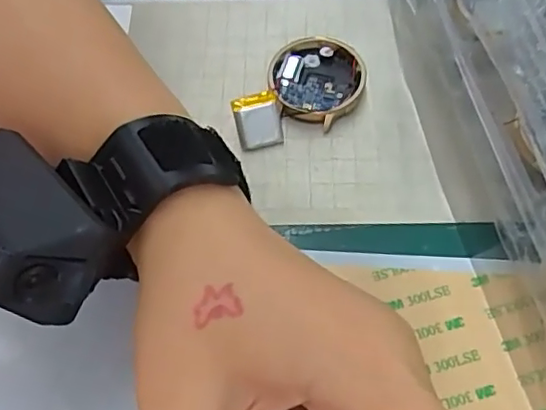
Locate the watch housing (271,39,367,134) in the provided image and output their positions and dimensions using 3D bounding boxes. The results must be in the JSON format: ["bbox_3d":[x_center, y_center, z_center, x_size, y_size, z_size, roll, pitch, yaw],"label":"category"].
[{"bbox_3d":[0.020,-0.057,0.267,0.042,0.011,0.043,11,64,9],"label":"watch housing"}]

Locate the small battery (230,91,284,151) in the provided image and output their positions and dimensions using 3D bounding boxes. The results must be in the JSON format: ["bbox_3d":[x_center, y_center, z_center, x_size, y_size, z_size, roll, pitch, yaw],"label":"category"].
[{"bbox_3d":[-0.007,-0.037,0.254,0.019,0.024,0.004,-12,22,-3],"label":"small battery"}]

